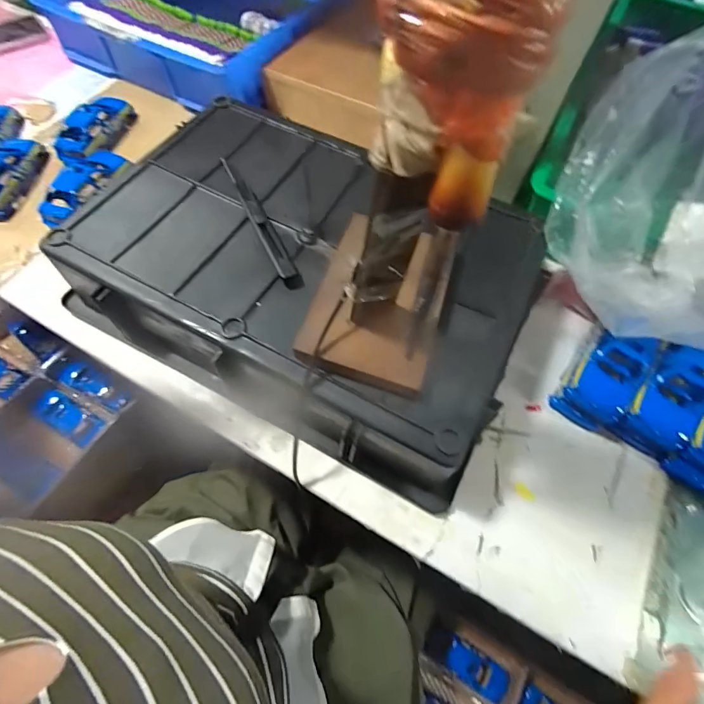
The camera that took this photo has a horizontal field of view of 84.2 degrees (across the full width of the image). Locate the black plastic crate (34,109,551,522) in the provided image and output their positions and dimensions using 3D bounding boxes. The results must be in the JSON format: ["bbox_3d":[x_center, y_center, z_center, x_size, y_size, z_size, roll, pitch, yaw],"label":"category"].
[{"bbox_3d":[-0.049,-0.075,0.395,0.418,0.097,0.282,28,66,11],"label":"black plastic crate"}]

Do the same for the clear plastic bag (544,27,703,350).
[{"bbox_3d":[0.280,-0.114,0.317,0.221,0.170,0.169,30,67,12],"label":"clear plastic bag"}]

